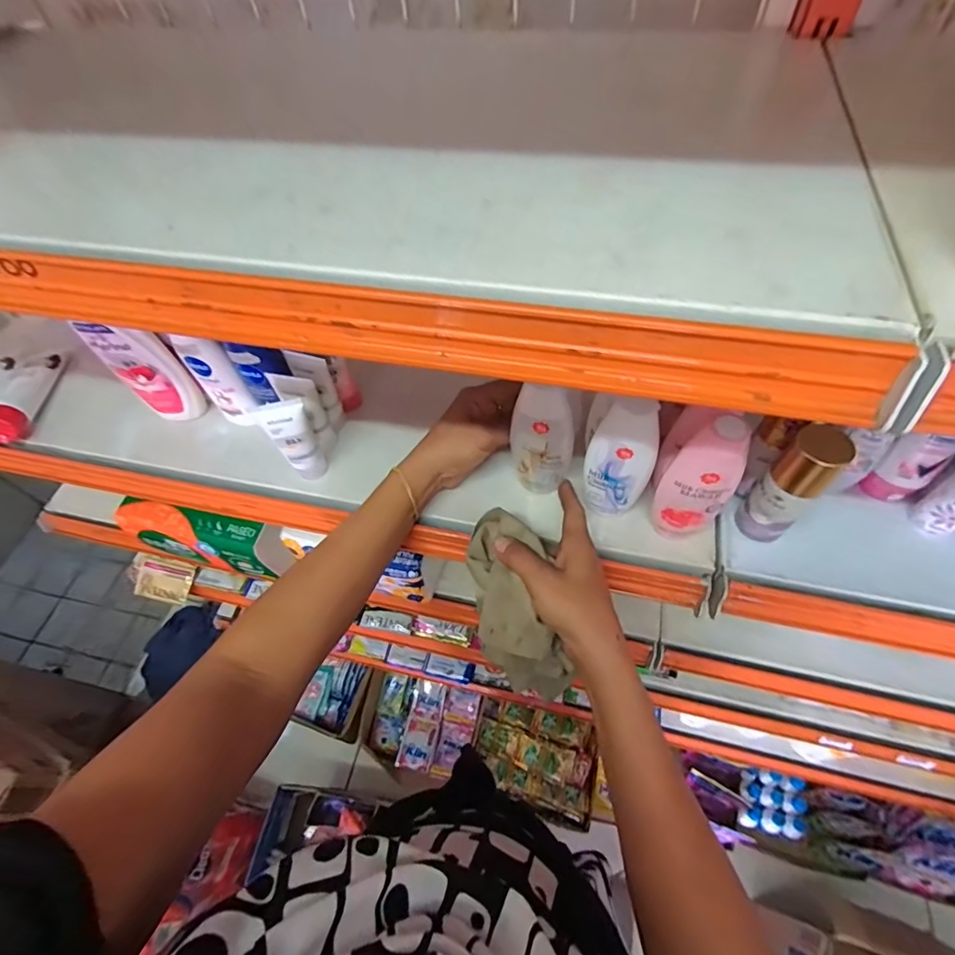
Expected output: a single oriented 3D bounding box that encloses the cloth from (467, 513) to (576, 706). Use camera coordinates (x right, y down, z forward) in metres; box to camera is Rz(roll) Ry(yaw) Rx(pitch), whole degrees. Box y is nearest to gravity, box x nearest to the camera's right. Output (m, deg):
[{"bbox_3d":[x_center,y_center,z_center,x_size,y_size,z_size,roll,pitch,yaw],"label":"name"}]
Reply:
[{"bbox_3d":[0.033,0.100,0.381,0.069,0.045,0.148,-15,84,-5],"label":"cloth"}]

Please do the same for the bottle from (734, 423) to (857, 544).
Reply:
[{"bbox_3d":[0.231,0.012,0.367,0.028,0.119,0.036,-35,61,-17],"label":"bottle"}]

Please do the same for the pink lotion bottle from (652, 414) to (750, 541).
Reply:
[{"bbox_3d":[0.163,0.003,0.362,0.048,0.134,0.030,14,56,13],"label":"pink lotion bottle"}]

